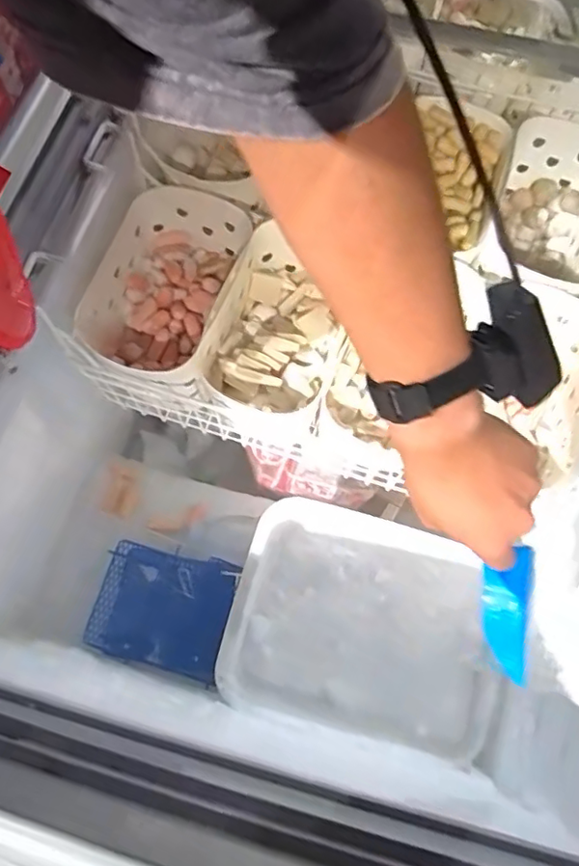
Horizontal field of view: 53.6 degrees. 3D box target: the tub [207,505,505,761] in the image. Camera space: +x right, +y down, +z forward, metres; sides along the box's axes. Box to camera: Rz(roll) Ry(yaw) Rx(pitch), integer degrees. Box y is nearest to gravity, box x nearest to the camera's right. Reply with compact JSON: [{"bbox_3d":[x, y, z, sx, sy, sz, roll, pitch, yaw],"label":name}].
[{"bbox_3d":[0.104,0.254,0.749,0.345,0.119,0.257,14,69,3],"label":"tub"}]

